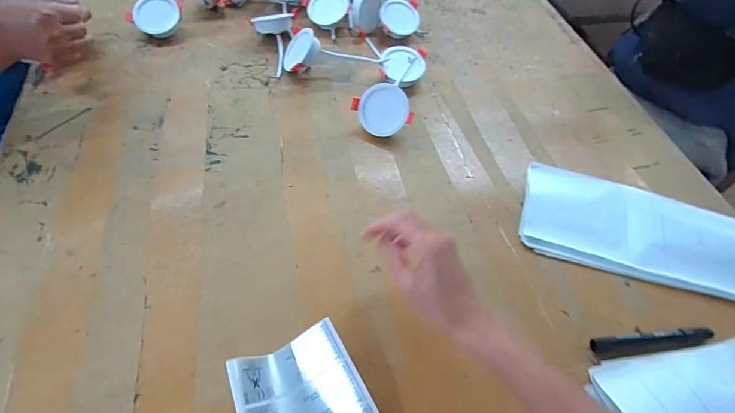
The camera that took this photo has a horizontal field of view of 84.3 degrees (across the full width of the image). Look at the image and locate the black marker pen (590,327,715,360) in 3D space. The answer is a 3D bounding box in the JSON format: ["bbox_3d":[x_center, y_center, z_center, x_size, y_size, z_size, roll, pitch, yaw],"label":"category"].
[{"bbox_3d":[0.299,0.143,0.428,0.128,0.021,0.021,-4,55,-8],"label":"black marker pen"}]

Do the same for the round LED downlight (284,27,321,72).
[{"bbox_3d":[-0.104,-0.244,0.641,0.066,0.024,0.070,31,93,41],"label":"round LED downlight"}]

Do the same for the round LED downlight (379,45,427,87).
[{"bbox_3d":[0.056,-0.222,0.658,0.072,0.037,0.081,11,54,3],"label":"round LED downlight"}]

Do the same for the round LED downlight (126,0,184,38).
[{"bbox_3d":[-0.347,-0.316,0.669,0.069,0.022,0.070,26,88,-18],"label":"round LED downlight"}]

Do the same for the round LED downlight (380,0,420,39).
[{"bbox_3d":[0.058,-0.340,0.736,0.074,0.025,0.070,-8,92,-14],"label":"round LED downlight"}]

